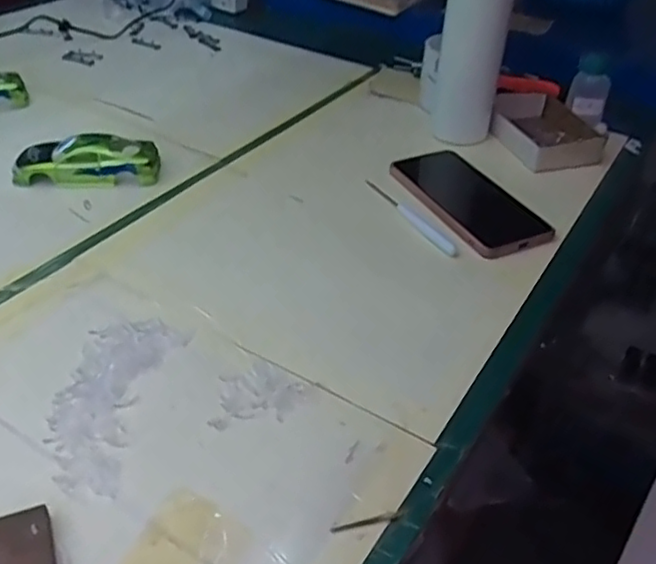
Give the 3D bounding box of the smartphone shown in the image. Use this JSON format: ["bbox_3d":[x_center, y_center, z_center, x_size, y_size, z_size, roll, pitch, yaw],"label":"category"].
[{"bbox_3d":[0.130,-0.082,0.648,0.089,0.014,0.183,-14,42,-22],"label":"smartphone"}]

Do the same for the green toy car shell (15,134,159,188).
[{"bbox_3d":[-0.224,-0.113,0.637,0.127,0.031,0.047,-1,38,-7],"label":"green toy car shell"}]

